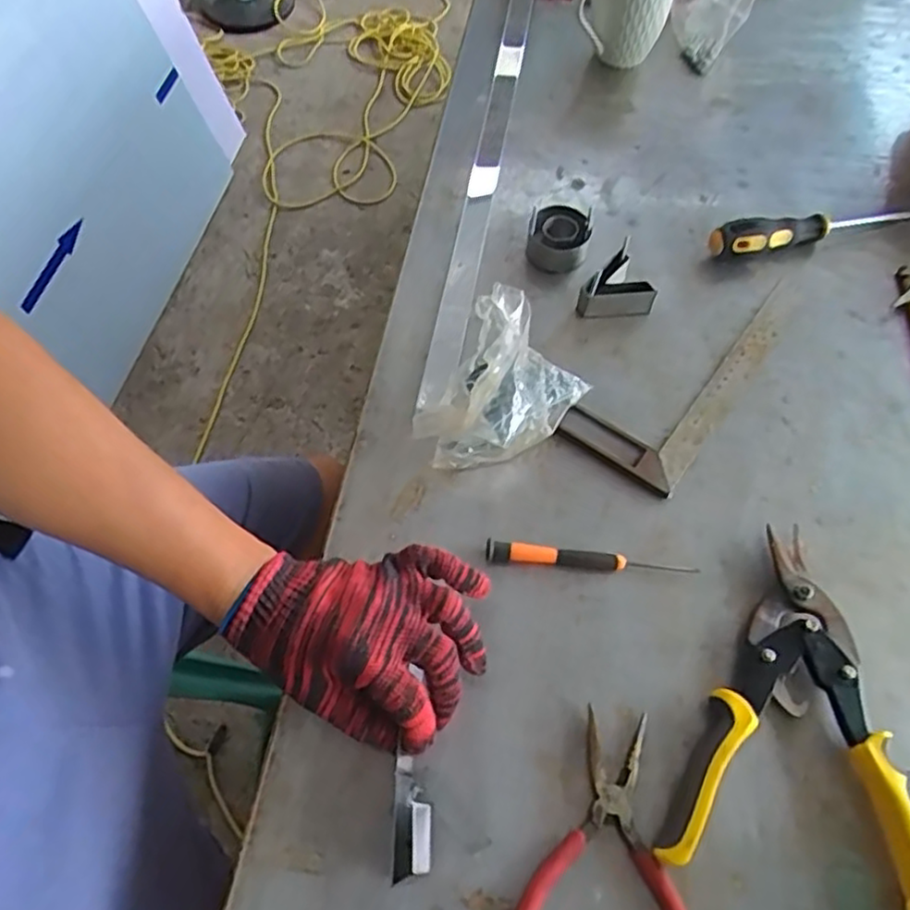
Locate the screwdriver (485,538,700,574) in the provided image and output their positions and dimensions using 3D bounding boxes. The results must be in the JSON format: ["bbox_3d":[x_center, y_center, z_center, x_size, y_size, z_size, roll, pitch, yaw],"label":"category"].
[{"bbox_3d":[0.093,0.071,0.482,0.141,0.013,0.013,4,62,2],"label":"screwdriver"}]

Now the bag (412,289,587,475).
[{"bbox_3d":[0.027,-0.051,0.510,0.097,0.079,0.129,41,69,19],"label":"bag"}]

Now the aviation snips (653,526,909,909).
[{"bbox_3d":[0.227,0.156,0.430,0.142,0.028,0.226,19,63,10],"label":"aviation snips"}]

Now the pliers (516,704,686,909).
[{"bbox_3d":[0.092,0.227,0.400,0.098,0.013,0.143,12,62,6],"label":"pliers"}]

